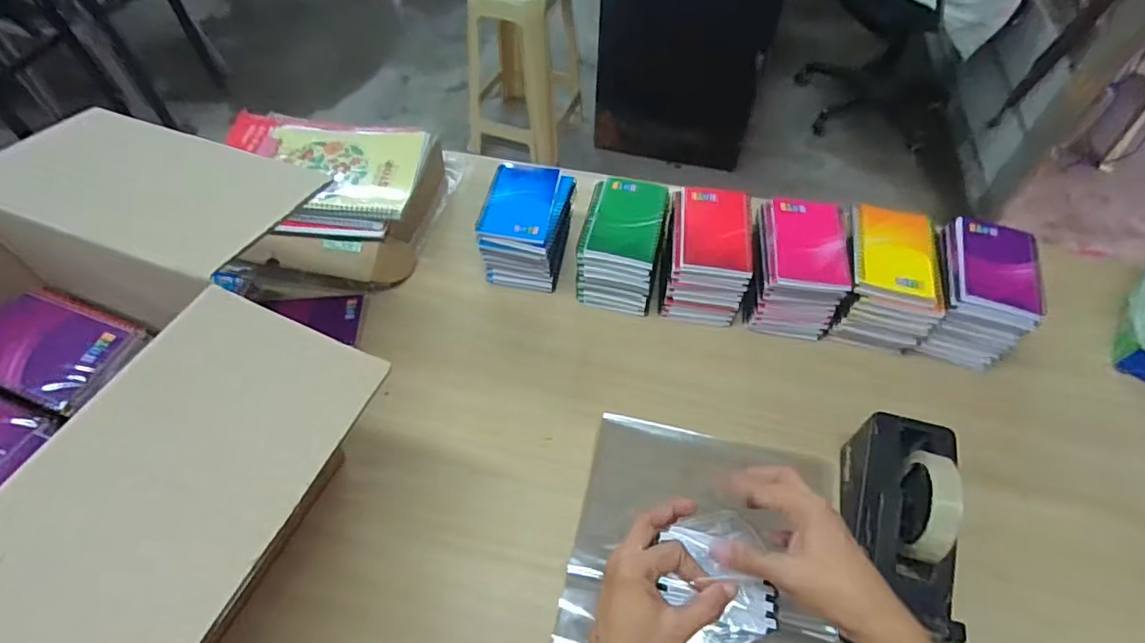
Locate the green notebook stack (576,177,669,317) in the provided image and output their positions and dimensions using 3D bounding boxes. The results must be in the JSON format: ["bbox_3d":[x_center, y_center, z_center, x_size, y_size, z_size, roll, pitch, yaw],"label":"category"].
[{"bbox_3d":[0.065,-0.096,0.718,0.094,0.107,0.134,11,55,8],"label":"green notebook stack"}]

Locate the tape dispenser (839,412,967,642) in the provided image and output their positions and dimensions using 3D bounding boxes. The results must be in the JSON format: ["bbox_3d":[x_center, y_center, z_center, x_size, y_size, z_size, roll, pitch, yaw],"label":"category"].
[{"bbox_3d":[0.303,0.185,0.517,0.078,0.112,0.195,15,56,10],"label":"tape dispenser"}]

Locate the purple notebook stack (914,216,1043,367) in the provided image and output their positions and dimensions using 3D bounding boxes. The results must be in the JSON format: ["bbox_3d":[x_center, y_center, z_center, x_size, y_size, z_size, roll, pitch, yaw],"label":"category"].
[{"bbox_3d":[0.480,-0.036,0.683,0.102,0.102,0.142,16,56,11],"label":"purple notebook stack"}]

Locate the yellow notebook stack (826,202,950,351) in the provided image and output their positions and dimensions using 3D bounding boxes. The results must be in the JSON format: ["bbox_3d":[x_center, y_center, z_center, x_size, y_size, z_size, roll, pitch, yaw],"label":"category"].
[{"bbox_3d":[0.380,-0.051,0.690,0.104,0.119,0.127,12,55,8],"label":"yellow notebook stack"}]

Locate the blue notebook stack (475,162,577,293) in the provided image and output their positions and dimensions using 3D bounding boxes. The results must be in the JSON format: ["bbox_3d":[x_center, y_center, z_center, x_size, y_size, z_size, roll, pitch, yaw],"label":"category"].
[{"bbox_3d":[-0.059,-0.125,0.742,0.098,0.110,0.136,10,55,7],"label":"blue notebook stack"}]

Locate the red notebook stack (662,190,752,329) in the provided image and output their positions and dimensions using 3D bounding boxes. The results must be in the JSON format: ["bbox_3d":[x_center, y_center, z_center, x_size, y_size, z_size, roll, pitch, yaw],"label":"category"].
[{"bbox_3d":[0.166,-0.079,0.710,0.093,0.109,0.132,7,55,5],"label":"red notebook stack"}]

